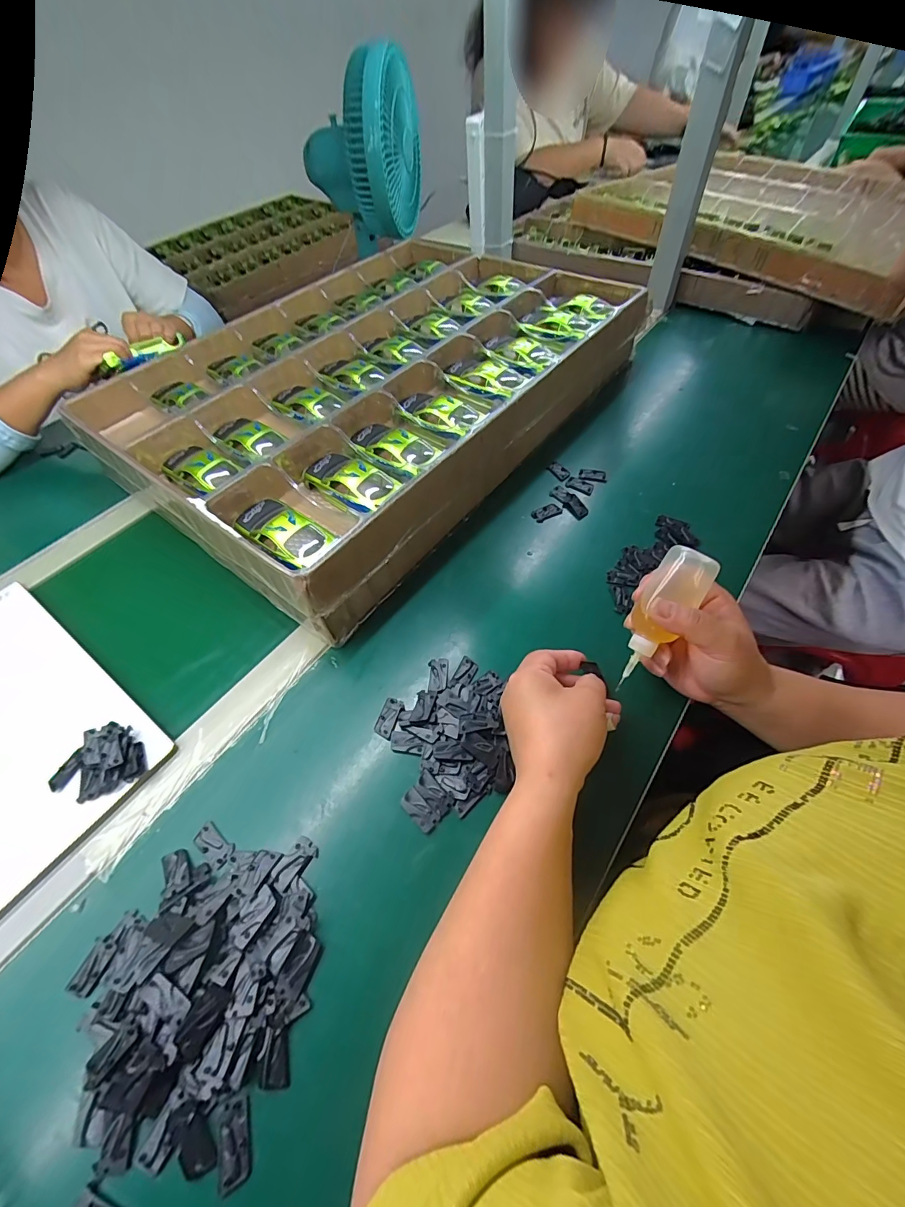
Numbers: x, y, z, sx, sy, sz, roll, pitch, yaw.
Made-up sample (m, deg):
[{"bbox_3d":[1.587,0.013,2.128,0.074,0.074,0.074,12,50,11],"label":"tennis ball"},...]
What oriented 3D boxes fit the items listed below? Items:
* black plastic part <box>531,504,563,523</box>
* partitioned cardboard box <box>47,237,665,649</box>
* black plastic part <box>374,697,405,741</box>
[{"bbox_3d":[0.114,-0.111,0.535,0.036,0.004,0.020,-26,56,-15],"label":"black plastic part"},{"bbox_3d":[-0.093,-0.301,0.620,0.453,0.123,0.643,32,62,24],"label":"partitioned cardboard box"},{"bbox_3d":[-0.057,0.101,0.396,0.018,0.004,0.036,13,55,13],"label":"black plastic part"}]

